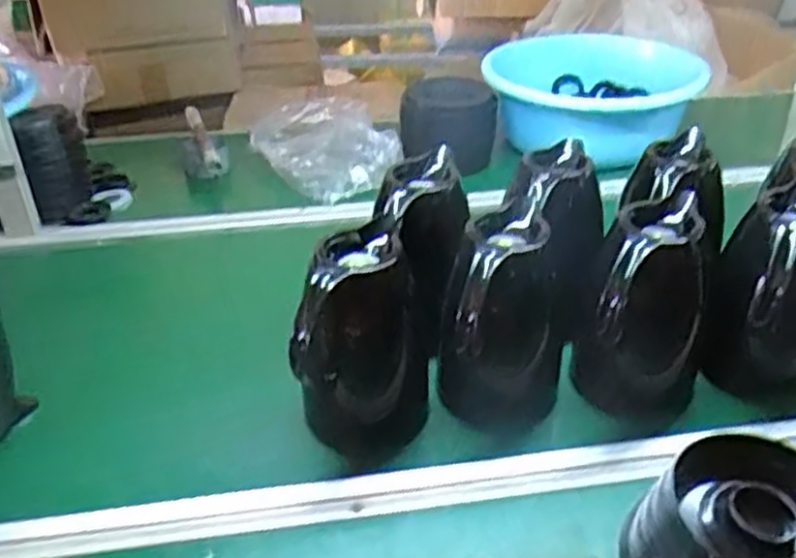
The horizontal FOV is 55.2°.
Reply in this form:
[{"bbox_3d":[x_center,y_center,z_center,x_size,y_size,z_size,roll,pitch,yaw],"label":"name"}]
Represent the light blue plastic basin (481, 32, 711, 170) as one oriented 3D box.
[{"bbox_3d":[0.335,-0.316,1.308,0.373,0.117,0.318,7,33,11],"label":"light blue plastic basin"}]

